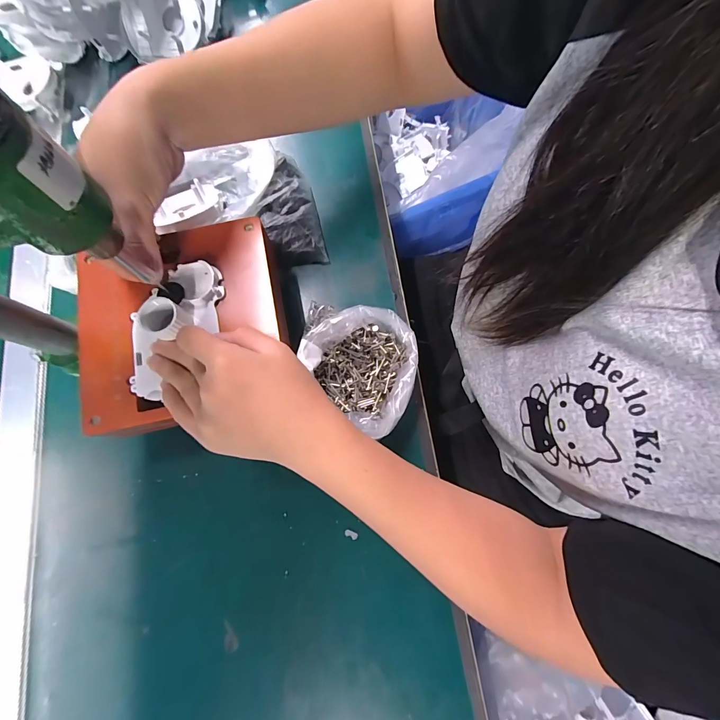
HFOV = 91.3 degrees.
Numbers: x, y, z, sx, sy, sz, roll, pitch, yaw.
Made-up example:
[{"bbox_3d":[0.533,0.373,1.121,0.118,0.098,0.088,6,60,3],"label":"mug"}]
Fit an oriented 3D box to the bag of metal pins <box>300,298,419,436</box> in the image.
[{"bbox_3d":[-0.004,0.000,0.312,0.105,0.041,0.099,12,76,3],"label":"bag of metal pins"}]

